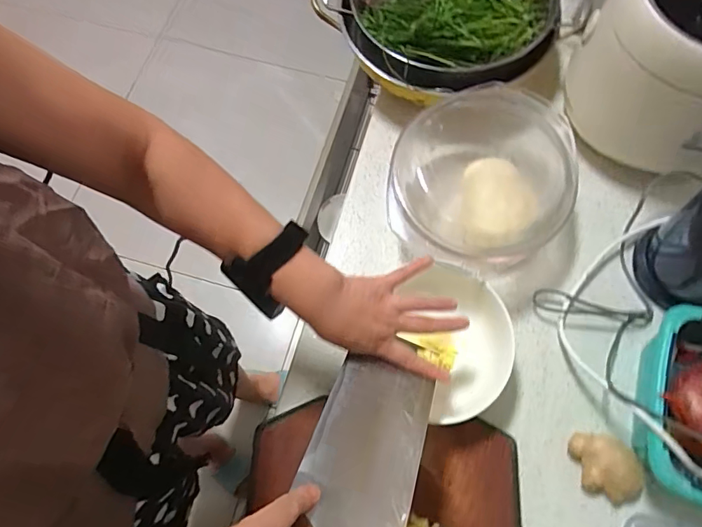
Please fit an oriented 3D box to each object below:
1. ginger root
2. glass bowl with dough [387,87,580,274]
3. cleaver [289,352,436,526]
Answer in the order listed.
[{"bbox_3d":[0.281,0.226,0.516,0.072,0.037,0.066,0,71,1],"label":"ginger root"},{"bbox_3d":[0.160,-0.100,0.587,0.208,0.094,0.253,33,75,11],"label":"glass bowl with dough"},{"bbox_3d":[-0.008,0.182,0.345,0.093,0.013,0.284,25,41,9],"label":"cleaver"}]

